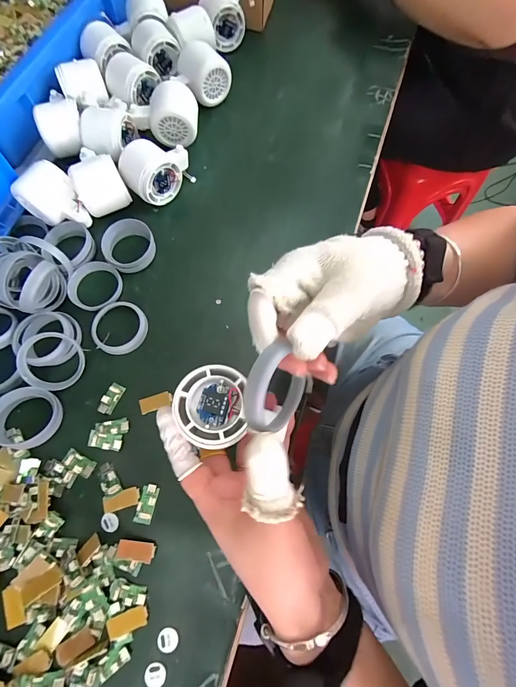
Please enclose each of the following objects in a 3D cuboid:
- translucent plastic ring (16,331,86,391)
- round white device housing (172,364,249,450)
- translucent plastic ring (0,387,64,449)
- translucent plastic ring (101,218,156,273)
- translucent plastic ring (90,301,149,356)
[{"bbox_3d":[-0.211,0.018,0.345,0.060,0.008,0.057,-1,93,-20],"label":"translucent plastic ring"},{"bbox_3d":[-0.033,0.043,0.236,0.048,0.010,0.056,-2,71,-1],"label":"round white device housing"},{"bbox_3d":[-0.226,0.072,0.330,0.060,0.021,0.057,0,71,0],"label":"translucent plastic ring"},{"bbox_3d":[-0.150,-0.114,0.396,0.060,0.021,0.060,0,71,0],"label":"translucent plastic ring"},{"bbox_3d":[-0.151,-0.017,0.369,0.059,0.010,0.057,0,71,0],"label":"translucent plastic ring"}]

